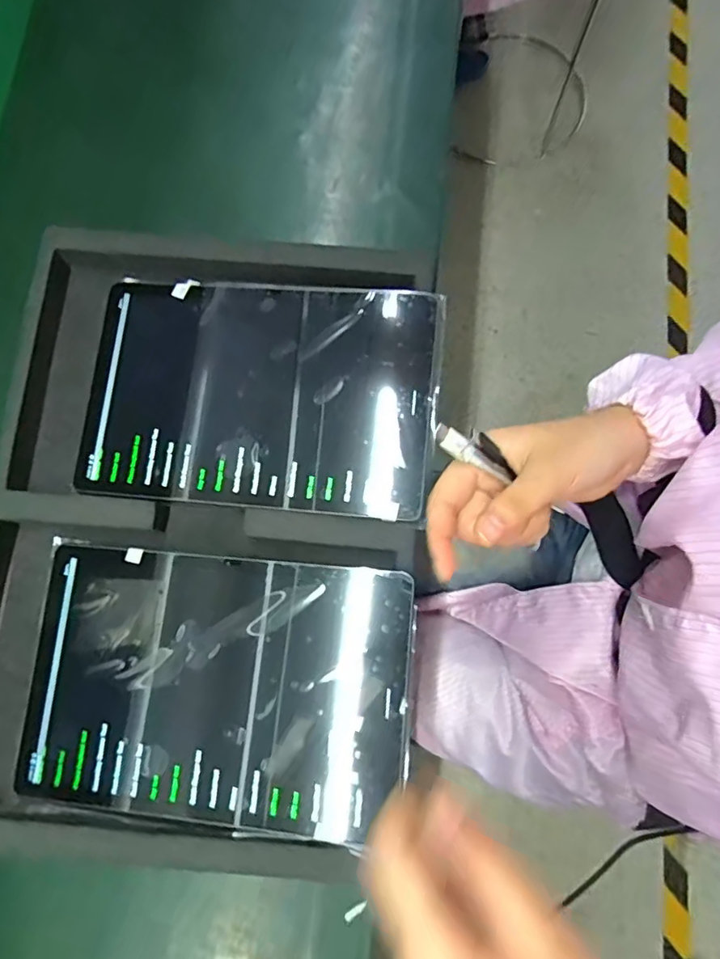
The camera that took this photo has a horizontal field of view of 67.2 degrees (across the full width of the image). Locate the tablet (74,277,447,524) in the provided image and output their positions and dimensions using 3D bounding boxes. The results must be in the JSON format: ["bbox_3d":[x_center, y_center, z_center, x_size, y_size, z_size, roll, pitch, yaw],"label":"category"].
[{"bbox_3d":[-0.075,-0.065,0.398,0.259,0.008,0.165,5,81,7],"label":"tablet"}]

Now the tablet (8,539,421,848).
[{"bbox_3d":[-0.097,0.136,0.361,0.256,0.006,0.164,4,80,7],"label":"tablet"}]

